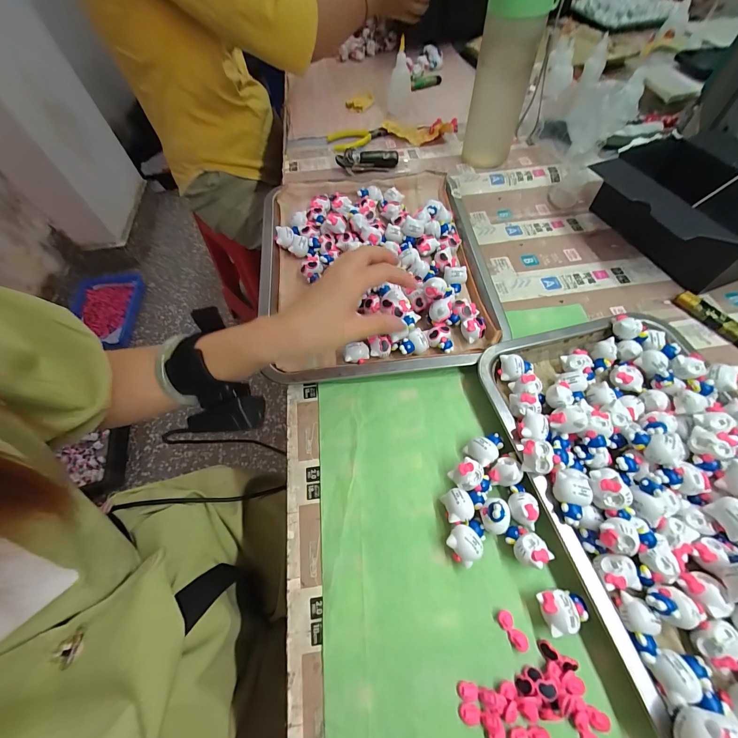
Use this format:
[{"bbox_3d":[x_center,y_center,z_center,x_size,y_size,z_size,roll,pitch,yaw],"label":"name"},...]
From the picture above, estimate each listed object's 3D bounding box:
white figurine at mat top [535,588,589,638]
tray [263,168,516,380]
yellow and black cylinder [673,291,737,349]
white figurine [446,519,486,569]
[{"bbox_3d":[0.132,0.164,0.225,0.029,0.019,0.024,-12,59,-5],"label":"white figurine at mat top"},{"bbox_3d":[0.002,-0.132,0.389,0.264,0.055,0.304,-7,59,-2],"label":"tray"},{"bbox_3d":[0.369,-0.053,0.352,0.014,0.015,0.079,-28,62,-14],"label":"yellow and black cylinder"},{"bbox_3d":[0.073,0.128,0.247,0.024,0.021,0.033,35,66,21],"label":"white figurine"}]

